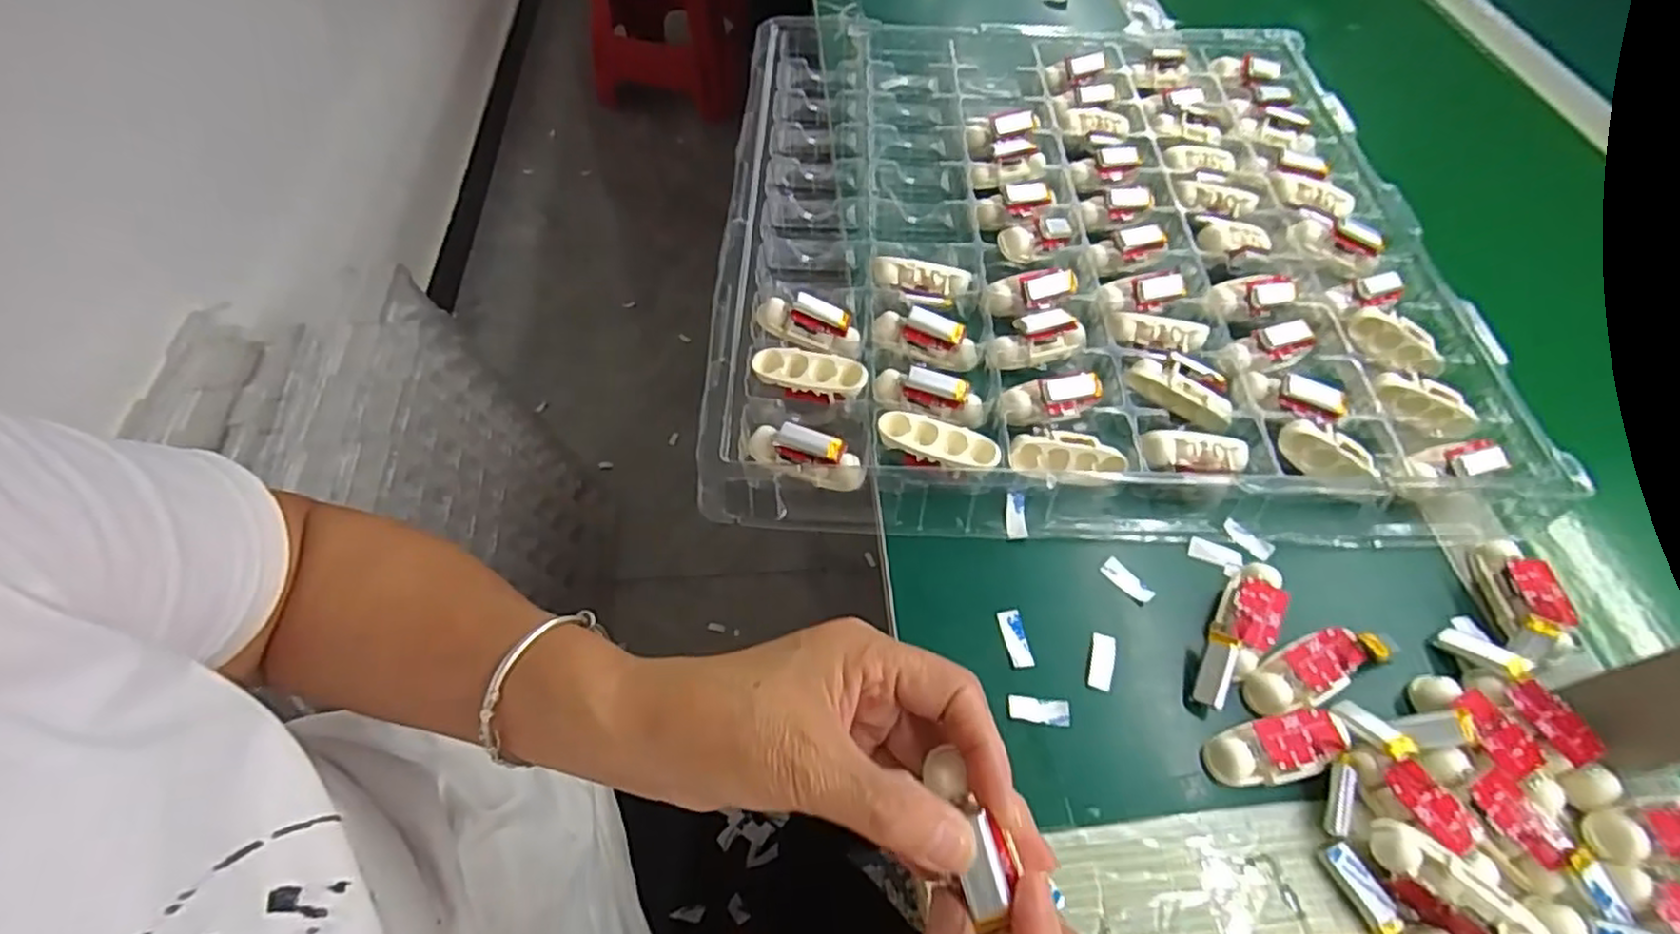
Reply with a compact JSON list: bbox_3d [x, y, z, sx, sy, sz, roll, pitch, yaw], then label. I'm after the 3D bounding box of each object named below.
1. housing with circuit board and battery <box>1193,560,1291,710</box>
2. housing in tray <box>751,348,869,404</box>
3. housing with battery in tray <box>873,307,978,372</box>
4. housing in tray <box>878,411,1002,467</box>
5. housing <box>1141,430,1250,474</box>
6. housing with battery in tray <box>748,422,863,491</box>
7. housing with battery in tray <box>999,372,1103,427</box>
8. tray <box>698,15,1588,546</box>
[{"bbox_3d":[0.192,0.080,0.341,0.026,0.020,0.081,29,61,15],"label":"housing with circuit board and battery"},{"bbox_3d":[-0.017,-0.051,0.410,0.065,0.020,0.026,15,58,6],"label":"housing in tray"},{"bbox_3d":[0.051,-0.079,0.427,0.063,0.021,0.023,18,58,9],"label":"housing with battery in tray"},{"bbox_3d":[0.053,-0.012,0.385,0.064,0.018,0.025,18,58,9],"label":"housing in tray"},{"bbox_3d":[0.192,-0.008,0.381,0.060,0.015,0.021,4,97,-11],"label":"housing"},{"bbox_3d":[-0.021,-0.008,0.382,0.066,0.025,0.022,17,58,8],"label":"housing with battery in tray"},{"bbox_3d":[0.119,-0.038,0.403,0.061,0.024,0.024,-3,58,-5],"label":"housing with battery in tray"},{"bbox_3d":[0.158,-0.181,0.487,0.460,0.044,0.488,2,57,-1],"label":"tray"}]

